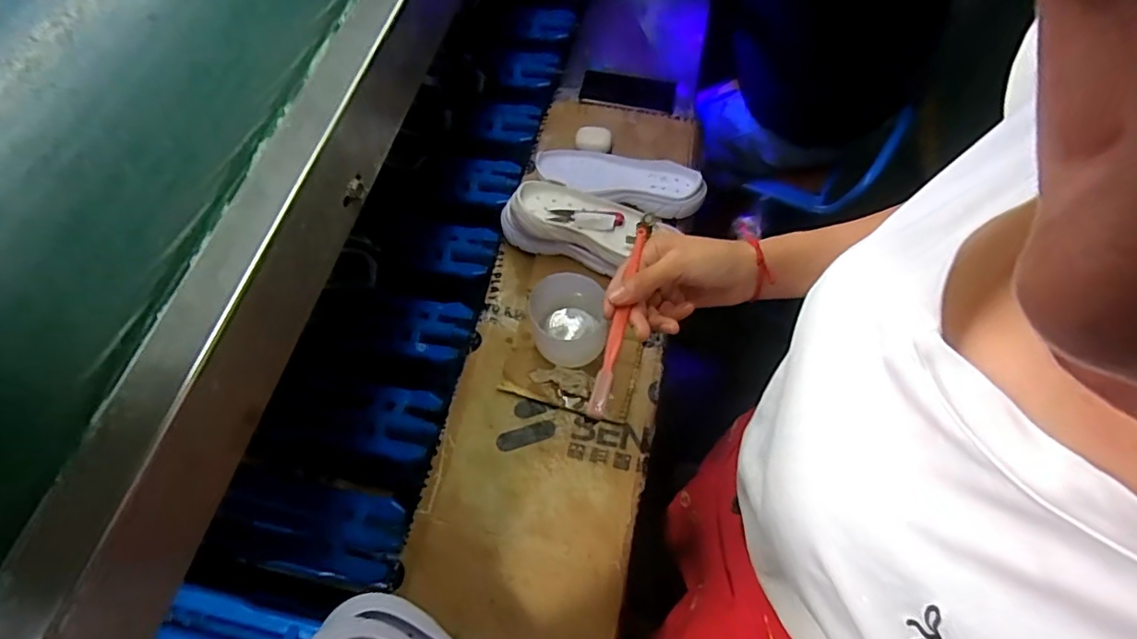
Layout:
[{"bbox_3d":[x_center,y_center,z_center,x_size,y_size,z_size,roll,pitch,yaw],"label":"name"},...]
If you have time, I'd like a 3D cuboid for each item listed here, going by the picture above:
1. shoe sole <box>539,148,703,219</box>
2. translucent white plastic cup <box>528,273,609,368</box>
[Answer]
[{"bbox_3d":[0.075,-0.211,0.797,0.239,0.032,0.088,14,62,10],"label":"shoe sole"},{"bbox_3d":[0.001,0.005,0.673,0.087,0.090,0.082,-1,61,1],"label":"translucent white plastic cup"}]

